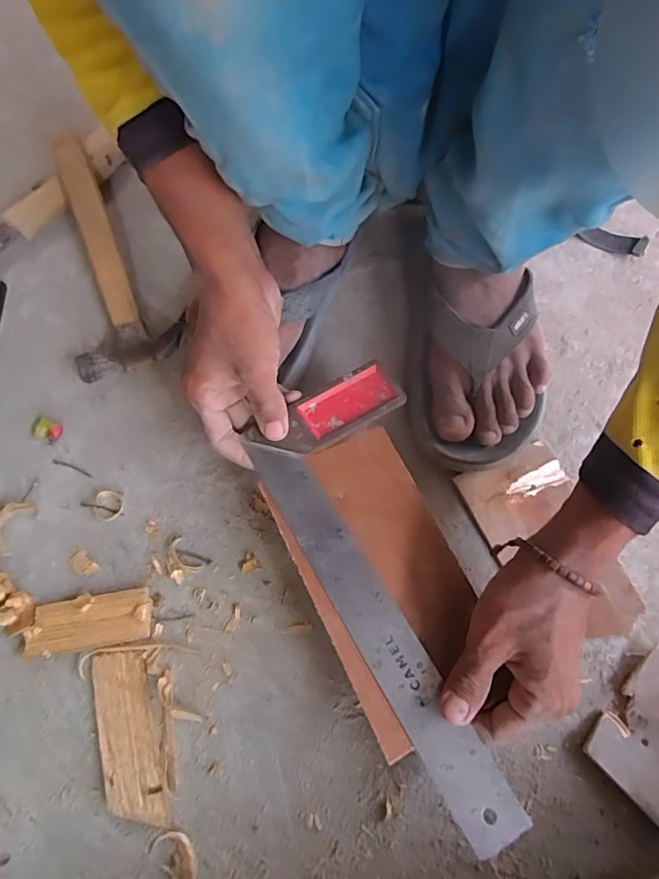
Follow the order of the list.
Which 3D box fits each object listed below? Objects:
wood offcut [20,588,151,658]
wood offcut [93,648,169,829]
[{"bbox_3d":[-0.172,0.130,0.359,0.084,0.012,0.034,-9,69,-4],"label":"wood offcut"},{"bbox_3d":[-0.135,0.197,0.334,0.037,0.008,0.106,-16,70,-7],"label":"wood offcut"}]

